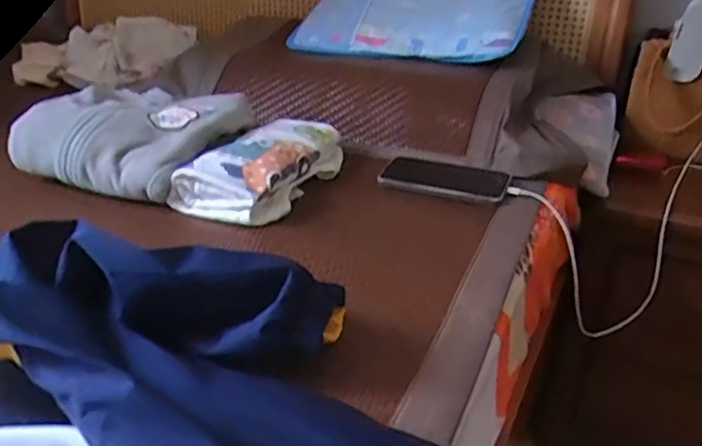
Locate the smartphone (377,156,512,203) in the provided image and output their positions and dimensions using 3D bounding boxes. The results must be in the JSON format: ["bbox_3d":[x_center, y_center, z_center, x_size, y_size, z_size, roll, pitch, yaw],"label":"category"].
[{"bbox_3d":[0.121,-0.058,0.809,0.160,0.018,0.084,10,28,16],"label":"smartphone"}]

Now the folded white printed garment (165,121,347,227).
[{"bbox_3d":[-0.105,-0.072,0.793,0.119,0.060,0.246,17,30,27],"label":"folded white printed garment"}]

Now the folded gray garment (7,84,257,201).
[{"bbox_3d":[-0.279,-0.119,0.817,0.223,0.070,0.209,12,28,19],"label":"folded gray garment"}]

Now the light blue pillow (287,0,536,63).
[{"bbox_3d":[0.112,-0.382,1.087,0.392,0.040,0.267,12,57,21],"label":"light blue pillow"}]

